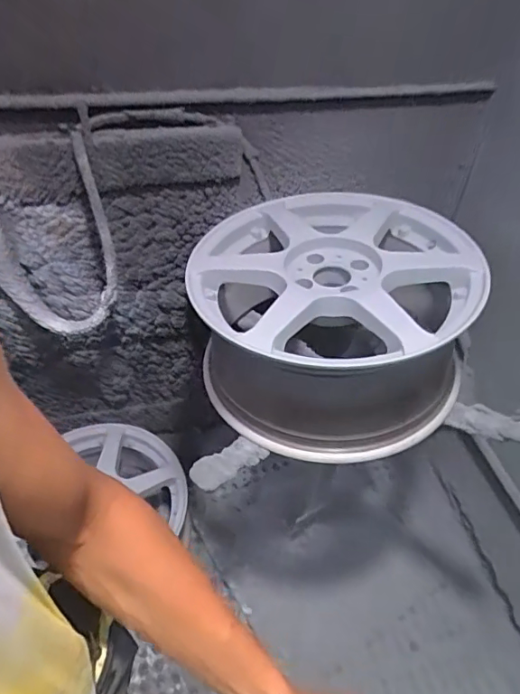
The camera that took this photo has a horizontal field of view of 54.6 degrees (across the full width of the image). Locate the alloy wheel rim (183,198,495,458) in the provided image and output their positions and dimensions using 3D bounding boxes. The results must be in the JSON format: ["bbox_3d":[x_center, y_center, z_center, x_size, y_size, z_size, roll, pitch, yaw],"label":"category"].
[{"bbox_3d":[0.110,-0.071,0.829,0.419,0.214,0.453,2,46,-2],"label":"alloy wheel rim"}]

